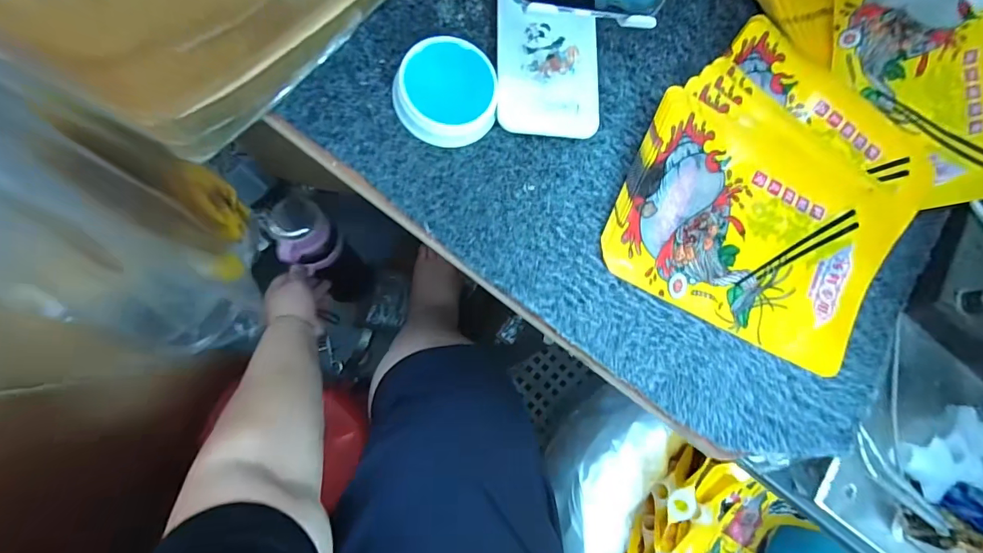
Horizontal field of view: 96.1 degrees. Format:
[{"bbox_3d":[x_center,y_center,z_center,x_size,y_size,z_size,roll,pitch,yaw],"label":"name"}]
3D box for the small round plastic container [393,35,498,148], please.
[{"bbox_3d":[-0.025,-0.109,0.262,0.057,0.017,0.059,0,87,-8],"label":"small round plastic container"}]

